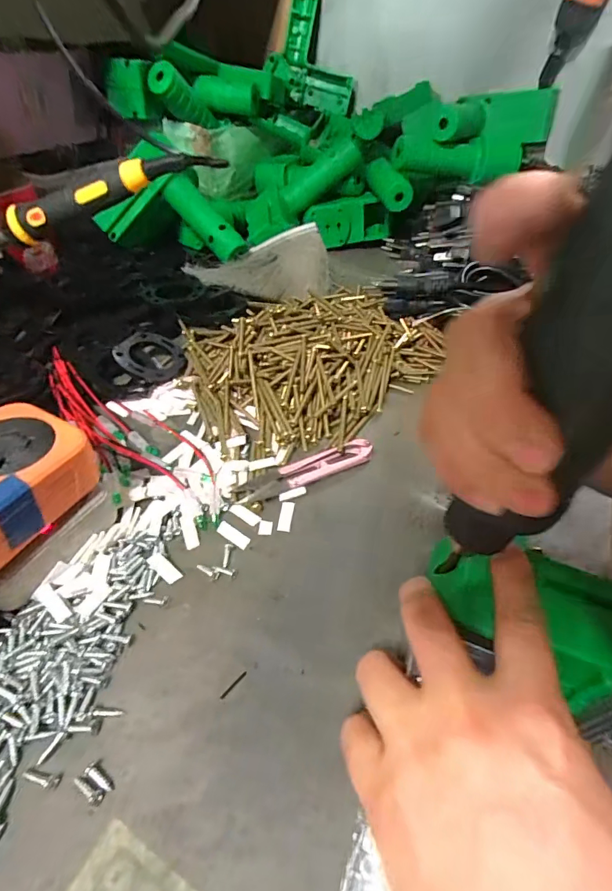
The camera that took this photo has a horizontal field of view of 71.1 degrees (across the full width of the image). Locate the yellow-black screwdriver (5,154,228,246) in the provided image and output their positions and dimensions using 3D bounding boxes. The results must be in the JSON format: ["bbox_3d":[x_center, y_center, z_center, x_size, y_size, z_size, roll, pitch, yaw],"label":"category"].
[{"bbox_3d":[-0.128,-0.167,0.276,0.144,0.026,0.028,-11,46,14],"label":"yellow-black screwdriver"}]

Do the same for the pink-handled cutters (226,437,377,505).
[{"bbox_3d":[0.000,0.016,0.291,0.101,0.007,0.024,-17,50,-20],"label":"pink-handled cutters"}]

